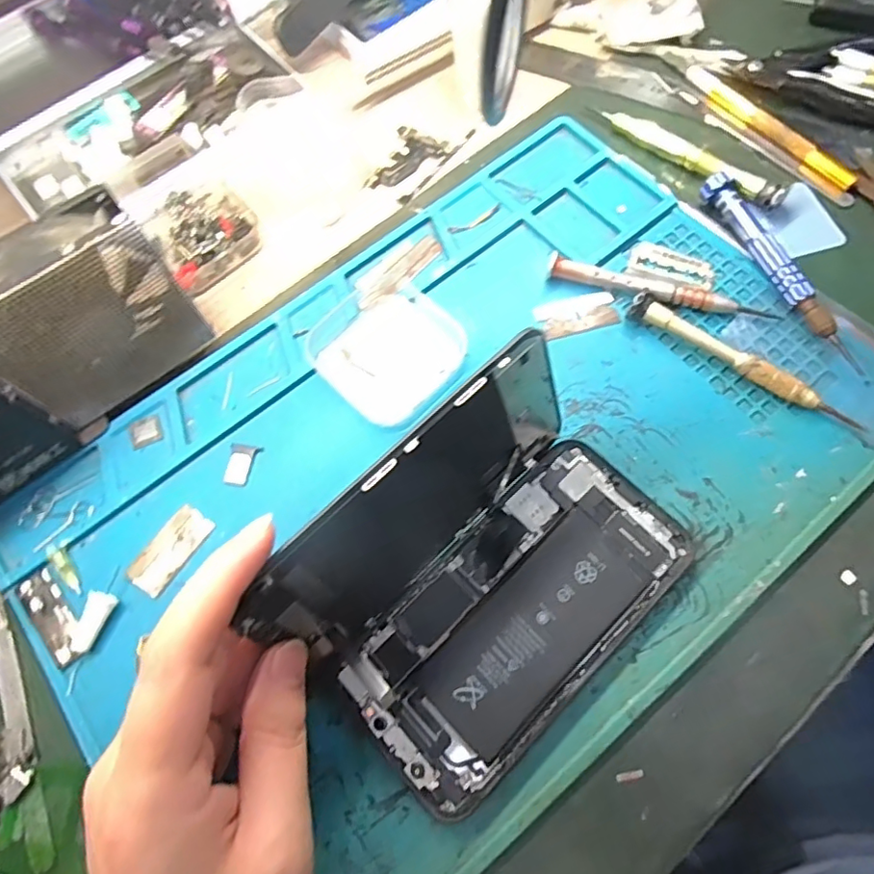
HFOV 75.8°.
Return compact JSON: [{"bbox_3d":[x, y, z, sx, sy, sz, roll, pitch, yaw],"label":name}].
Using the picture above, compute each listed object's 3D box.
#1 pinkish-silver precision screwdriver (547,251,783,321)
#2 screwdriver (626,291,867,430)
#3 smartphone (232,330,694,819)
[{"bbox_3d":[0.110,-0.072,0.278,0.111,0.012,0.010,15,71,8],"label":"pinkish-silver precision screwdriver"},{"bbox_3d":[0.143,-0.037,0.262,0.112,0.014,0.015,31,74,13],"label":"screwdriver"},{"bbox_3d":[0.022,0.050,0.204,0.143,0.067,0.102,-43,74,-12],"label":"smartphone"}]

